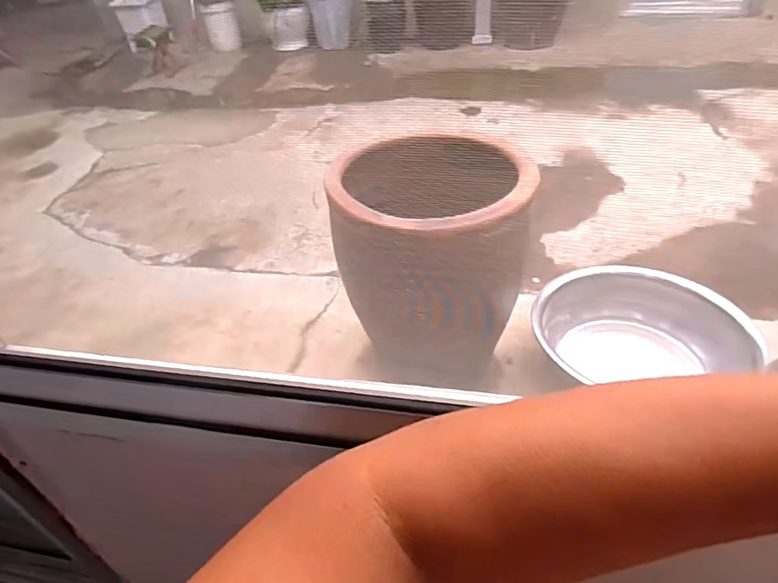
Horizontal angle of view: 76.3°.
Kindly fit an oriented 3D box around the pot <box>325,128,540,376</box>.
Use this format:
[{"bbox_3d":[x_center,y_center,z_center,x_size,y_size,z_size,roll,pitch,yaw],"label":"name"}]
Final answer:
[{"bbox_3d":[0.113,-0.082,1.264,0.426,0.503,0.450,-2,40,1],"label":"pot"}]

